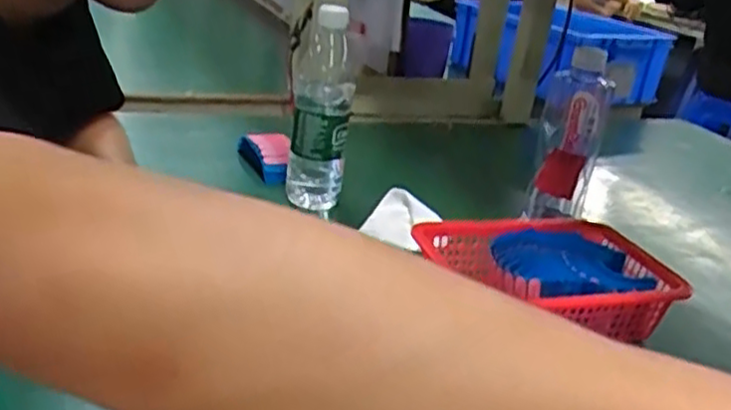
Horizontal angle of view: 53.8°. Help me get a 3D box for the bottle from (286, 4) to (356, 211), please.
[{"bbox_3d":[-0.048,-0.110,0.816,0.067,0.209,0.055,5,24,-7],"label":"bottle"}]

